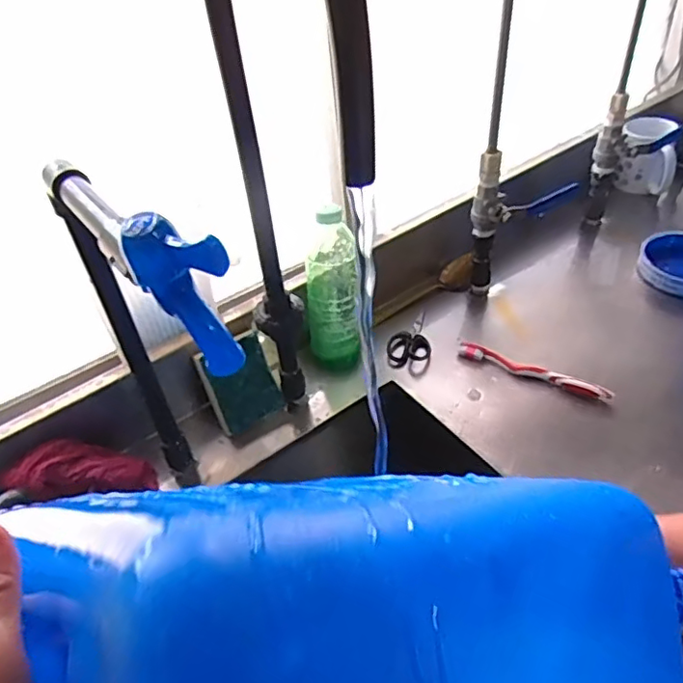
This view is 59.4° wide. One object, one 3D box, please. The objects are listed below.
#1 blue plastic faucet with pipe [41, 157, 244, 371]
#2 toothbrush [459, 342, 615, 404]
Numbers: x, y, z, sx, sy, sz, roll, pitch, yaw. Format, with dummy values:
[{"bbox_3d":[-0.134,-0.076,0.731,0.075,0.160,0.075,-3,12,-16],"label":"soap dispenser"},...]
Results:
[{"bbox_3d":[-0.126,-0.060,0.340,0.028,0.080,0.225,-31,47,-24],"label":"blue plastic faucet with pipe"},{"bbox_3d":[0.227,0.036,0.711,0.181,0.017,0.017,20,51,25],"label":"toothbrush"}]

